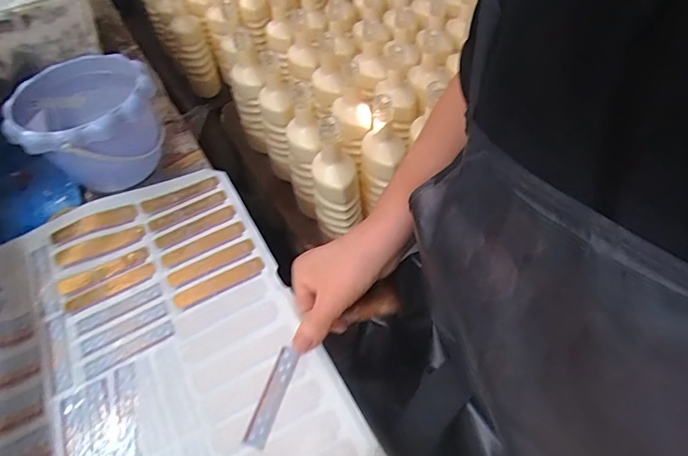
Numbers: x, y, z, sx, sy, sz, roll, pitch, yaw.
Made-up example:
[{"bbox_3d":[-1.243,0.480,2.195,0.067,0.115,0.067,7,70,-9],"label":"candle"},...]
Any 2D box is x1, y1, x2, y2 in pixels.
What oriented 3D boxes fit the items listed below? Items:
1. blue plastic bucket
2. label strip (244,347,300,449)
[{"bbox_3d":[-0.298,-0.115,0.546,0.152,0.122,0.149,-2,51,3],"label":"blue plastic bucket"},{"bbox_3d":[-0.061,0.141,0.377,0.019,0.004,0.083,12,55,15],"label":"label strip"}]

